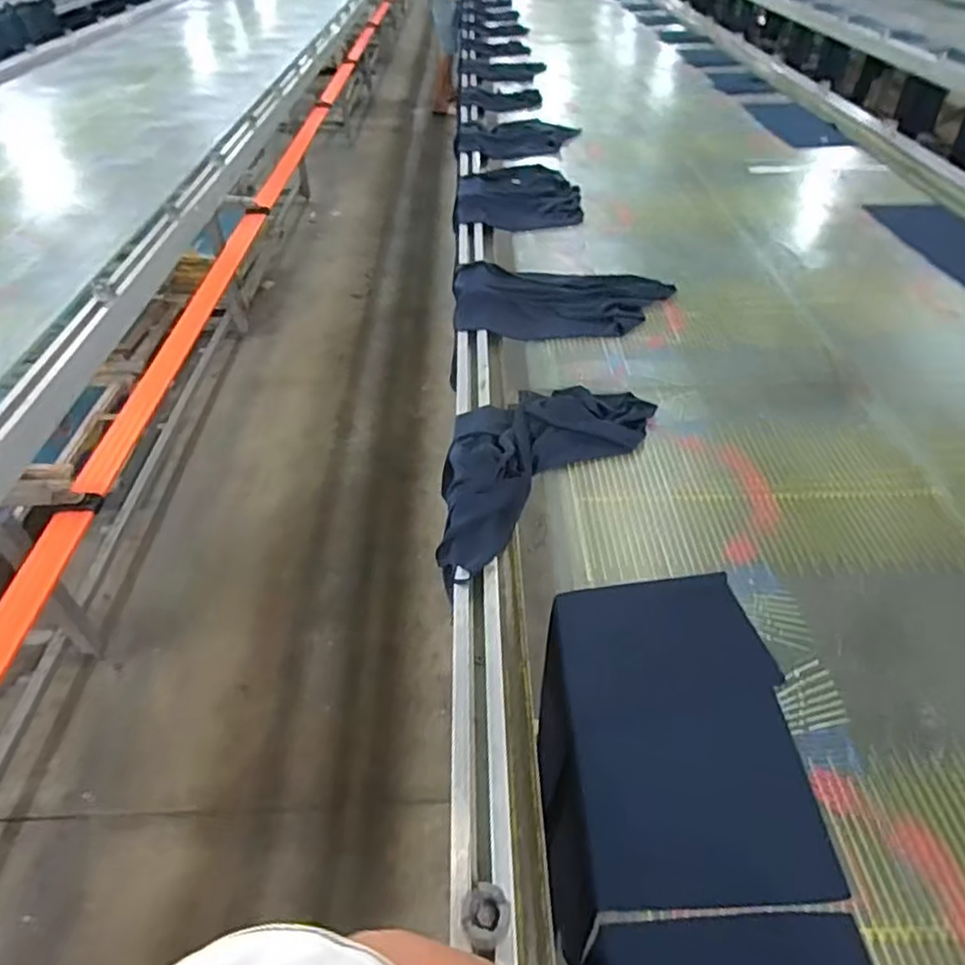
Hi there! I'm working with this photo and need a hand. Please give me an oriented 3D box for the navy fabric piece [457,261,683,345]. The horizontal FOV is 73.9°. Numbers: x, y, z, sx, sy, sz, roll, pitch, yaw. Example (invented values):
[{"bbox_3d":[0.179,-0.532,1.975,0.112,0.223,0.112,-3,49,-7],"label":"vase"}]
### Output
[{"bbox_3d":[0.162,-0.361,1.246,0.430,0.057,0.270,1,43,3],"label":"navy fabric piece"}]

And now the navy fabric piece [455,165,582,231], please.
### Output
[{"bbox_3d":[0.095,-0.748,1.653,0.316,0.058,0.424,1,43,3],"label":"navy fabric piece"}]

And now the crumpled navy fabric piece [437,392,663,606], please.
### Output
[{"bbox_3d":[0.053,-0.048,0.914,0.213,0.062,0.461,31,52,30],"label":"crumpled navy fabric piece"}]

